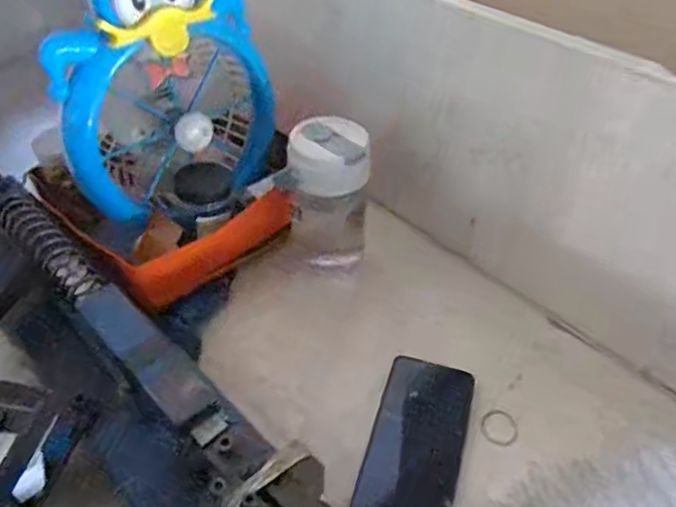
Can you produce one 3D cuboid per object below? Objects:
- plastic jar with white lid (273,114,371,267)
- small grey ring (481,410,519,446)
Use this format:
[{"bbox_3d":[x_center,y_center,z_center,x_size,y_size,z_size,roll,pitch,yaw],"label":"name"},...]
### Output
[{"bbox_3d":[-0.011,-0.057,0.613,0.081,0.157,0.075,1,43,-1],"label":"plastic jar with white lid"},{"bbox_3d":[0.142,0.153,0.515,0.032,0.004,0.036,17,45,16],"label":"small grey ring"}]

